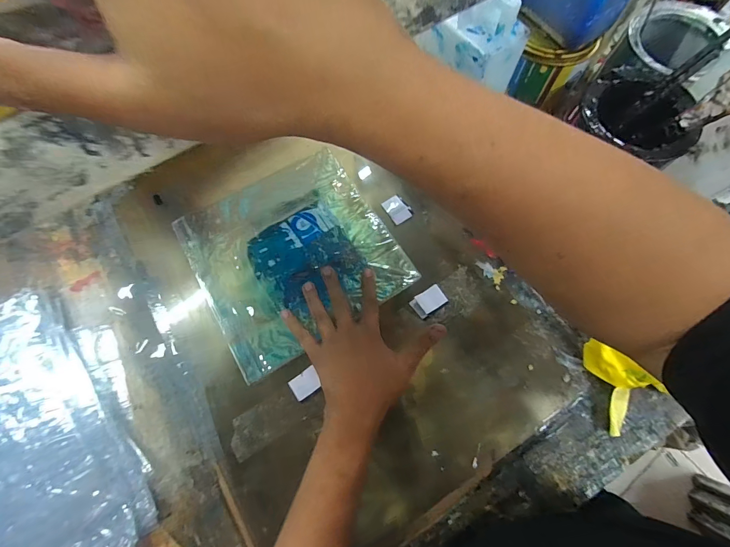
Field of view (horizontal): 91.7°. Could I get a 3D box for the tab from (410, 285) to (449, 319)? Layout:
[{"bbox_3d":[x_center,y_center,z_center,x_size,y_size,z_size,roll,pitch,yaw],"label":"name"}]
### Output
[{"bbox_3d":[0.082,0.034,0.447,0.043,0.007,0.027,-34,75,-11],"label":"tab"}]

